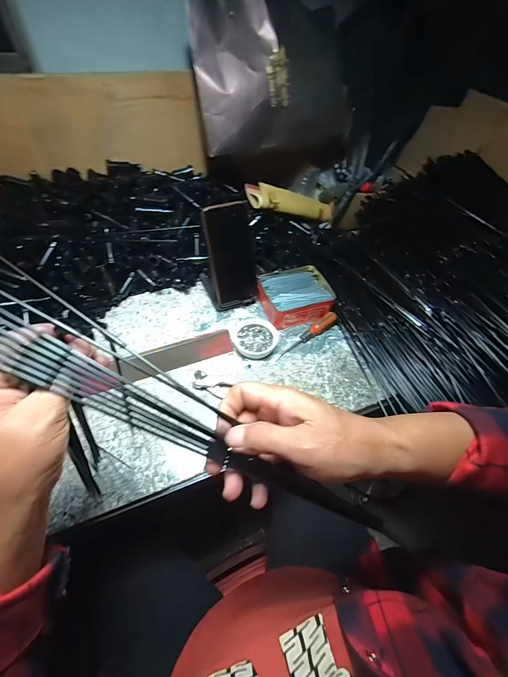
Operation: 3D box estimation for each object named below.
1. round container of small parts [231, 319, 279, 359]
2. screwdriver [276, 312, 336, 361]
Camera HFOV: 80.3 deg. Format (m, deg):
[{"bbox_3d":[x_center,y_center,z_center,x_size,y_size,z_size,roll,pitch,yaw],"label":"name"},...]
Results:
[{"bbox_3d":[0.000,0.002,0.510,0.077,0.022,0.075,2,52,-3],"label":"round container of small parts"},{"bbox_3d":[0.094,-0.007,0.524,0.131,0.023,0.018,-31,61,-25],"label":"screwdriver"}]

